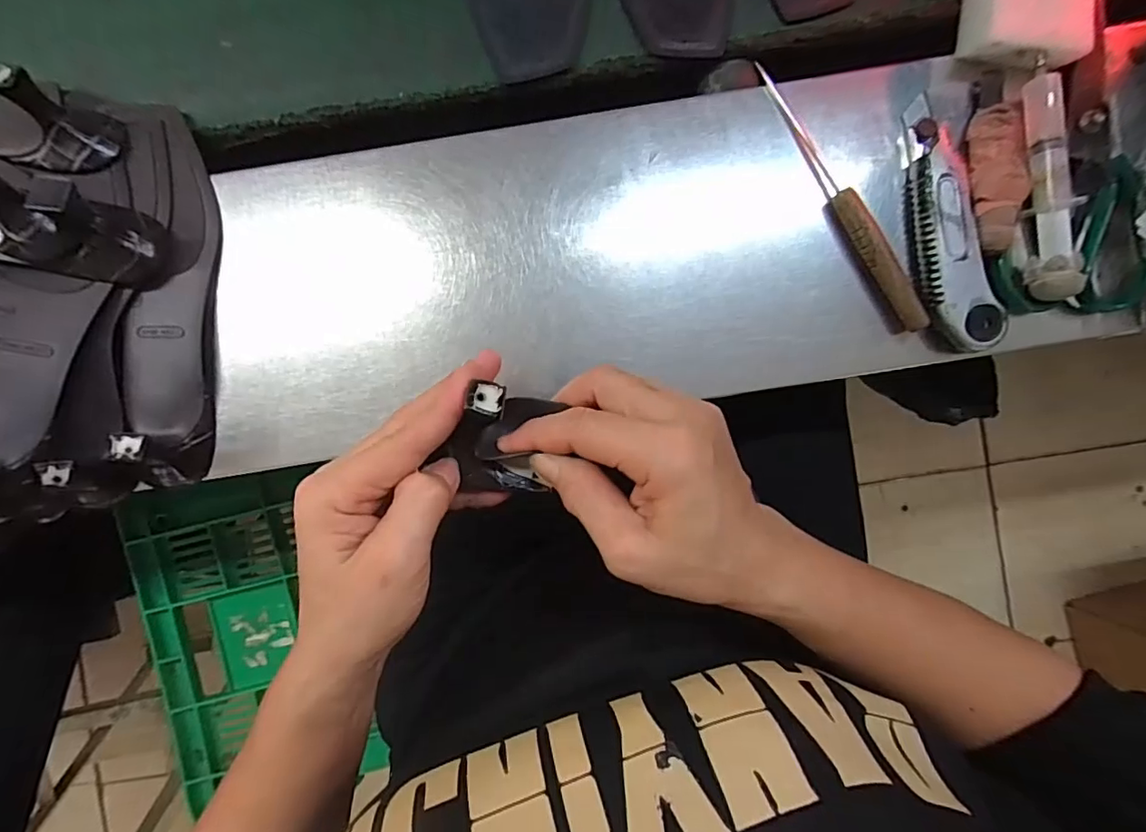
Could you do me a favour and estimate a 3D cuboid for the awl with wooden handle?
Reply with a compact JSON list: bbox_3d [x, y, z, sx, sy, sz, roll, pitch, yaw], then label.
[{"bbox_3d":[0.172,-0.140,0.345,0.015,0.019,0.194,-31,89,0],"label":"awl with wooden handle"}]

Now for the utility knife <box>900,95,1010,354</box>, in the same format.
[{"bbox_3d":[0.241,-0.123,0.343,0.038,0.022,0.161,-8,89,0],"label":"utility knife"}]

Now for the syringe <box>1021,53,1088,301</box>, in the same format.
[{"bbox_3d":[0.300,-0.148,0.338,0.026,0.026,0.145,-3,89,0],"label":"syringe"}]

